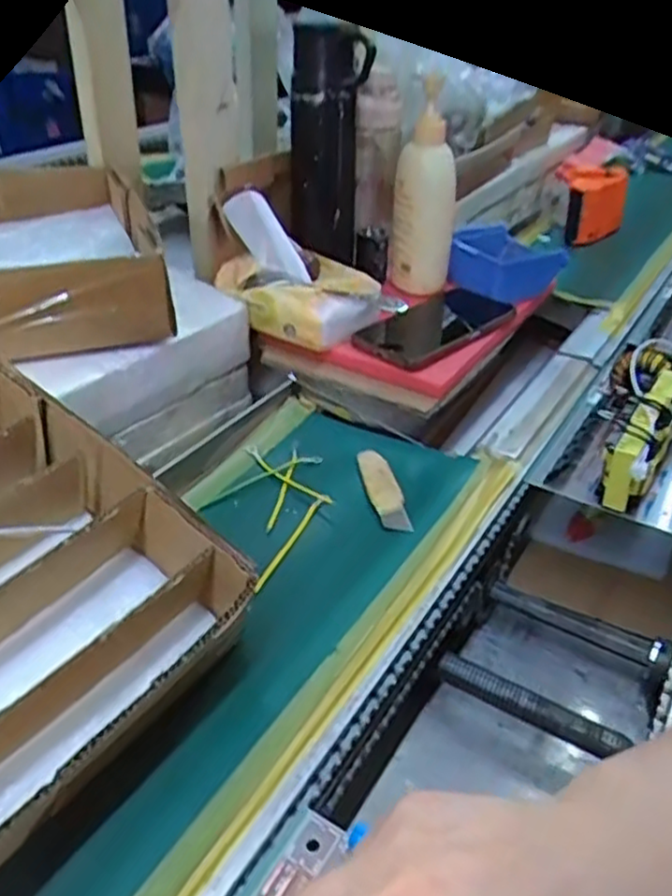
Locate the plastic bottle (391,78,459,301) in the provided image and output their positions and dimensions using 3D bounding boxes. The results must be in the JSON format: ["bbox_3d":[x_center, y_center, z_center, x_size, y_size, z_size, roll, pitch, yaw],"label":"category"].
[{"bbox_3d":[0.086,-0.244,0.701,0.054,0.189,0.056,-1,35,-1],"label":"plastic bottle"}]

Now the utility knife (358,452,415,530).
[{"bbox_3d":[0.033,0.027,0.503,0.022,0.004,0.097,-6,36,-11],"label":"utility knife"}]

